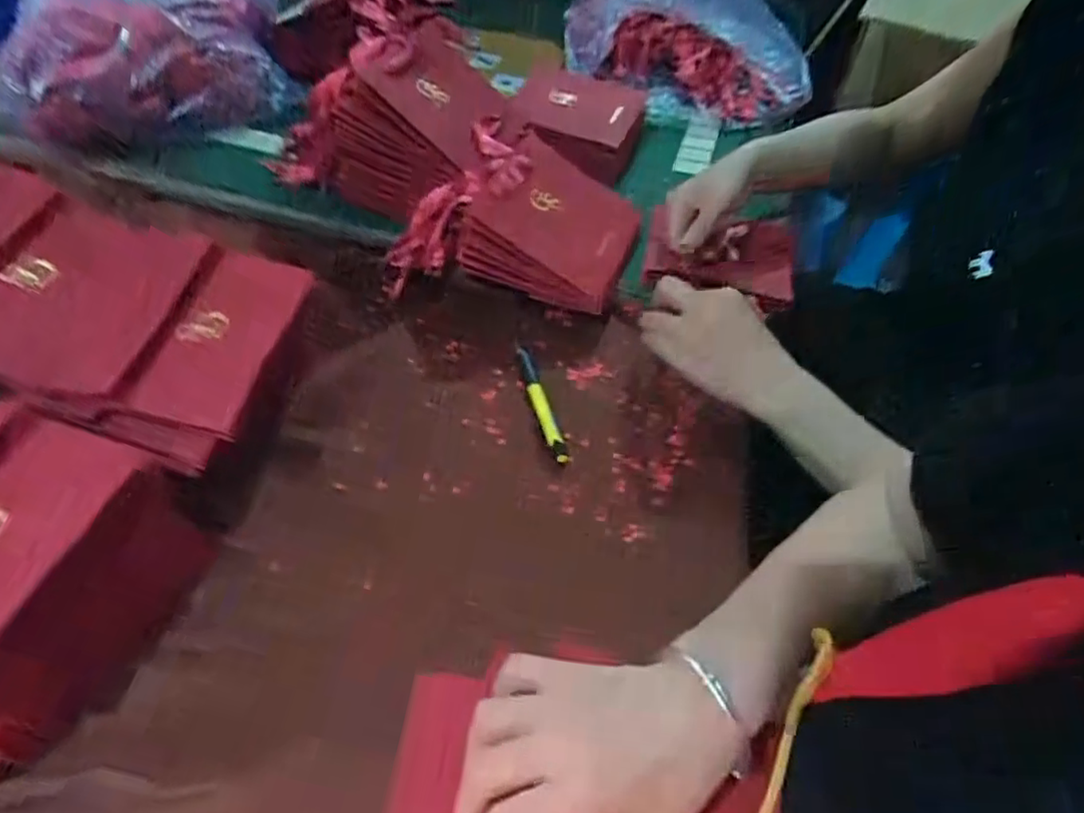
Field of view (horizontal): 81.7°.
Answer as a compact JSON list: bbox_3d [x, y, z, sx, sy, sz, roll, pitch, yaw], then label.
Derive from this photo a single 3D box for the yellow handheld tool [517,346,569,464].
[{"bbox_3d":[-0.002,-0.007,0.500,0.013,0.010,0.120,-13,52,-13],"label":"yellow handheld tool"}]

